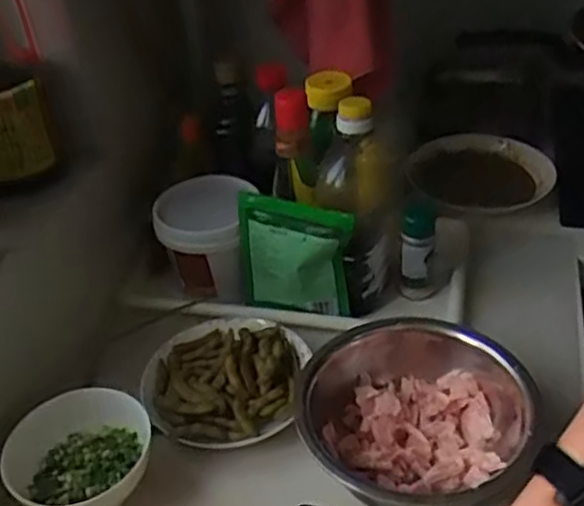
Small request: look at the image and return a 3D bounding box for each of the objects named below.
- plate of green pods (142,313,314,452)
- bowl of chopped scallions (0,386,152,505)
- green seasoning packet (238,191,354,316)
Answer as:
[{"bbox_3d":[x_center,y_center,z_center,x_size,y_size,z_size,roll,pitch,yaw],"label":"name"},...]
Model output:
[{"bbox_3d":[-0.067,0.127,0.757,0.176,0.027,0.166,-3,36,2],"label":"plate of green pods"},{"bbox_3d":[-0.187,0.193,0.662,0.126,0.074,0.116,-3,36,2],"label":"bowl of chopped scallions"},{"bbox_3d":[-0.001,0.005,0.804,0.125,0.134,0.034,9,38,18],"label":"green seasoning packet"}]

